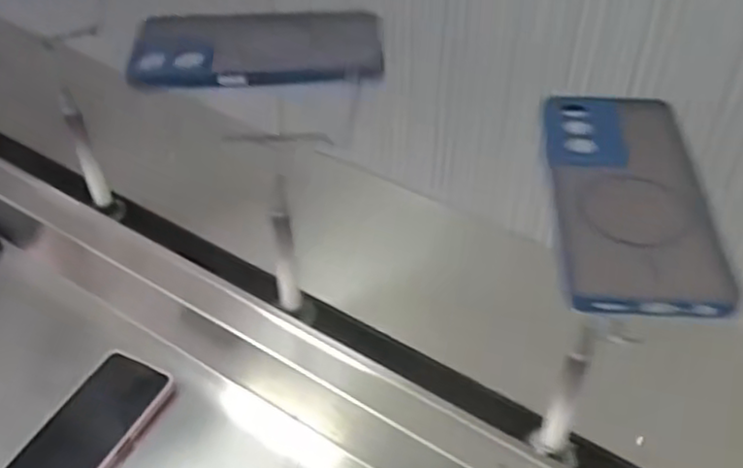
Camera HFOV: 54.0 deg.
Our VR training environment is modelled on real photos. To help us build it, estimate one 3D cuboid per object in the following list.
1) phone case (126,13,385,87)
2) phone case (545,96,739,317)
[{"bbox_3d":[-0.075,-0.124,0.485,0.160,0.012,0.065,-7,55,-8],"label":"phone case"},{"bbox_3d":[0.136,-0.023,0.387,0.074,0.011,0.164,1,43,7],"label":"phone case"}]

